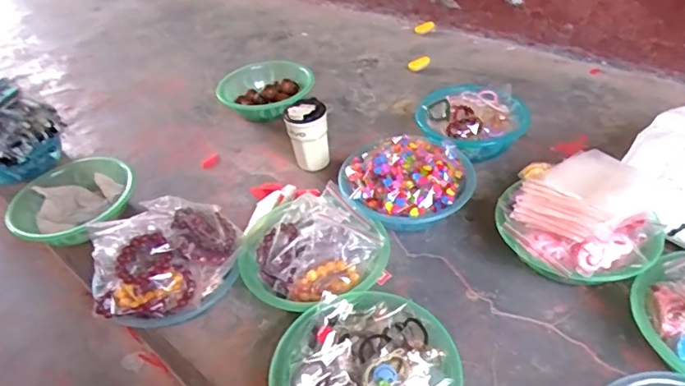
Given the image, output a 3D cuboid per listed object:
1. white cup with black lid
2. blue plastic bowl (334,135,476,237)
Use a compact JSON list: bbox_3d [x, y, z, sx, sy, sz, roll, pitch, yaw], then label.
[{"bbox_3d":[-0.071,-0.121,1.066,0.084,0.145,0.094,-9,40,-2],"label":"white cup with black lid"},{"bbox_3d":[0.117,-0.014,0.935,0.230,0.110,0.199,-2,40,6],"label":"blue plastic bowl"}]

